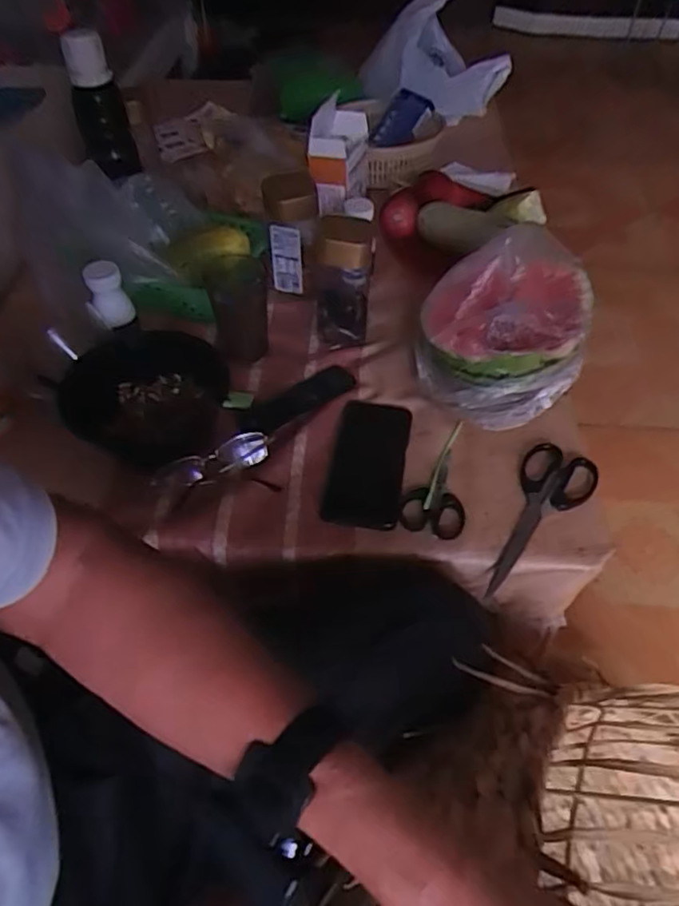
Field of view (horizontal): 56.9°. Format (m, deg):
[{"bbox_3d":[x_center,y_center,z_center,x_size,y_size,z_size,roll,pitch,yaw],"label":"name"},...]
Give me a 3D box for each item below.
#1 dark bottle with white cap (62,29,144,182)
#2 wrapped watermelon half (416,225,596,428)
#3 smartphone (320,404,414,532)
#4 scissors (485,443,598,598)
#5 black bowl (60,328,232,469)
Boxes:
[{"bbox_3d":[-0.337,-0.488,0.886,0.068,0.184,0.065,-17,52,-13],"label":"dark bottle with white cap"},{"bbox_3d":[0.171,-0.138,0.671,0.169,0.135,0.179,8,50,7],"label":"wrapped watermelon half"},{"bbox_3d":[0.031,0.008,0.672,0.078,0.007,0.168,8,50,6],"label":"smartphone"},{"bbox_3d":[0.199,0.068,0.628,0.073,0.014,0.185,24,60,18],"label":"scissors"},{"bbox_3d":[-0.208,-0.063,0.682,0.154,0.066,0.156,0,50,0],"label":"black bowl"}]

